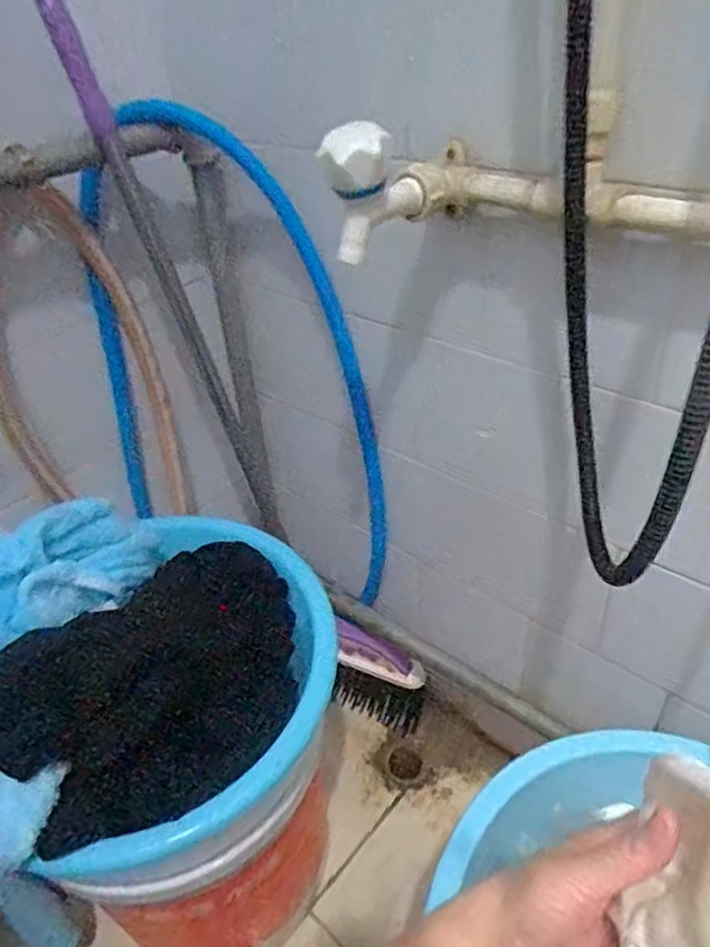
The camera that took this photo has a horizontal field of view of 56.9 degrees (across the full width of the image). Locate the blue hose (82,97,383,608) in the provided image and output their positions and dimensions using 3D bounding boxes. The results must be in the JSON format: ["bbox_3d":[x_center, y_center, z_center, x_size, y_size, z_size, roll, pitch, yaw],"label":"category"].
[{"bbox_3d":[-0.131,-0.086,0.738,0.310,0.574,0.087,-4,37,2],"label":"blue hose"}]

